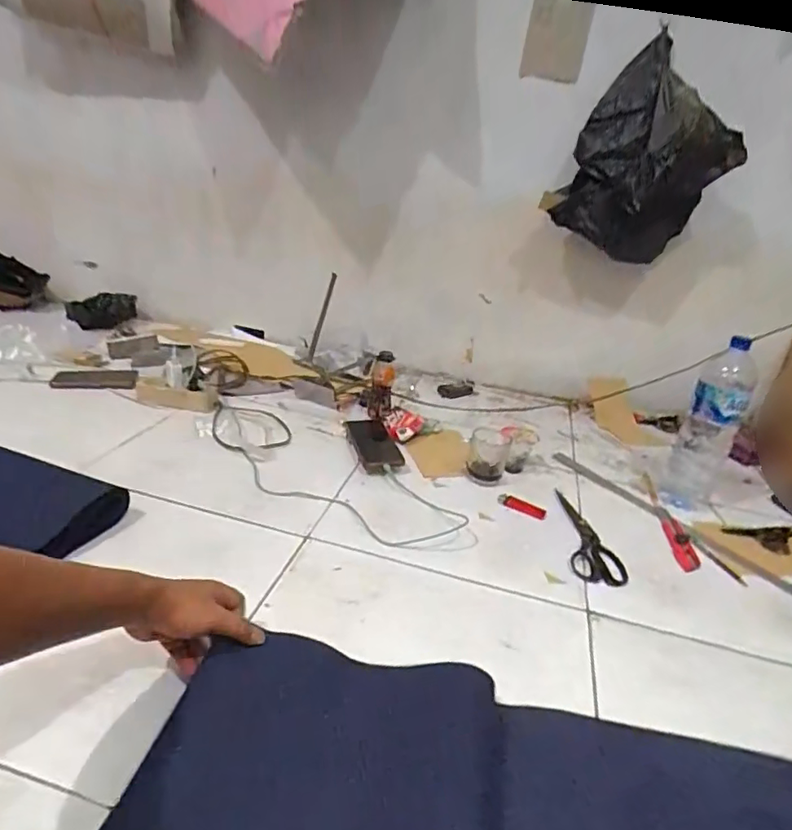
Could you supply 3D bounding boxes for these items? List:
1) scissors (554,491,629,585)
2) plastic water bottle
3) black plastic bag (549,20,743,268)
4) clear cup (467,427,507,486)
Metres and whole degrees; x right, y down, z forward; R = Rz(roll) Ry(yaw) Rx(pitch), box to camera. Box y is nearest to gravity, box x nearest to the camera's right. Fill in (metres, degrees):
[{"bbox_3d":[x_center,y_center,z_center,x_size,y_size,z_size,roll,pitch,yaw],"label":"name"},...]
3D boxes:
[{"bbox_3d":[0.310,0.192,0.890,0.079,0.005,0.226,9,24,6],"label":"scissors"},{"bbox_3d":[0.550,0.031,0.983,0.086,0.281,0.076,21,28,29],"label":"plastic water bottle"},{"bbox_3d":[0.508,-0.508,1.121,0.299,0.369,0.174,18,26,22],"label":"black plastic bag"},{"bbox_3d":[0.167,0.074,1.024,0.067,0.075,0.077,1,25,-13],"label":"clear cup"}]

